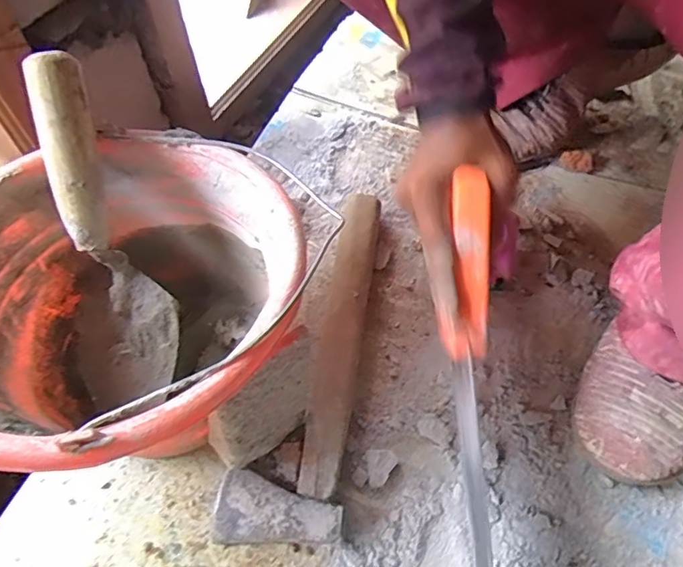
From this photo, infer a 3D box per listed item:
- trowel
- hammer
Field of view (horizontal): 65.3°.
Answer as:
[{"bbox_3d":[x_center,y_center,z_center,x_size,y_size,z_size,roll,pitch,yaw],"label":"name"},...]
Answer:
[{"bbox_3d":[-0.178,-0.031,0.385,0.084,0.248,0.059,-9,26,-4],"label":"trowel"},{"bbox_3d":[-0.009,0.055,0.450,0.092,0.031,0.320,13,60,9],"label":"hammer"}]

